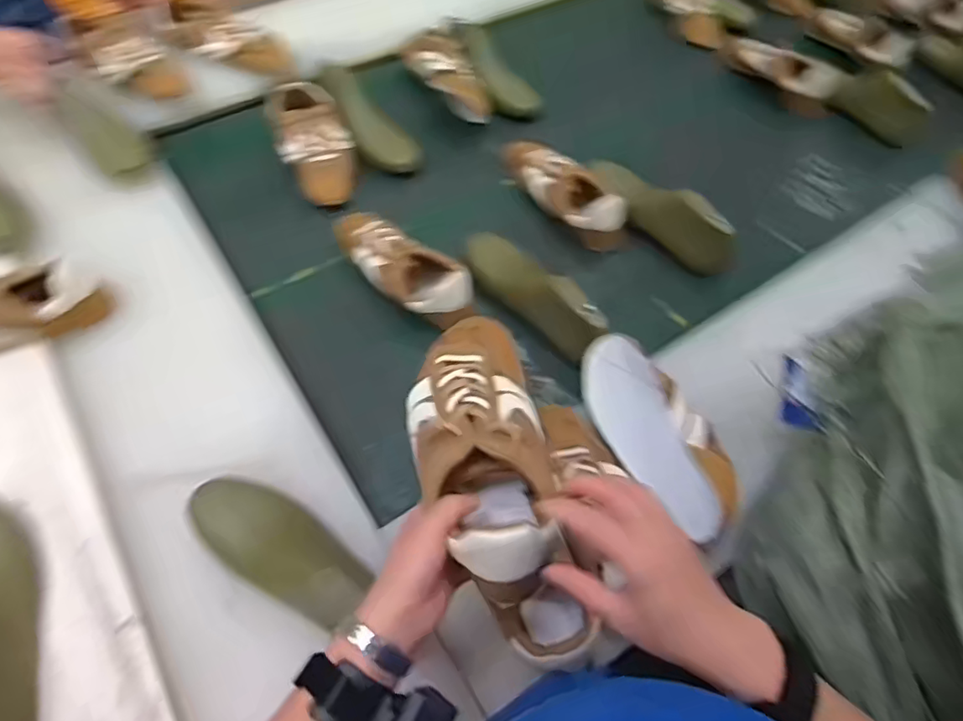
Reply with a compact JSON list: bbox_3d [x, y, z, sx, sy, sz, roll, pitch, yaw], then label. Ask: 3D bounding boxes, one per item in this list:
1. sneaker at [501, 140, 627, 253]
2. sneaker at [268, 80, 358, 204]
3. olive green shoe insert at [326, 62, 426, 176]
[{"bbox_3d":[0.129,-0.285,0.939,0.089,0.074,0.266,-29,65,-18],"label":"sneaker"},{"bbox_3d":[-0.285,-0.375,0.968,0.119,0.080,0.244,-19,62,-13],"label":"sneaker"},{"bbox_3d":[-0.202,-0.411,0.998,0.065,0.063,0.262,-33,66,-20],"label":"olive green shoe insert"}]

